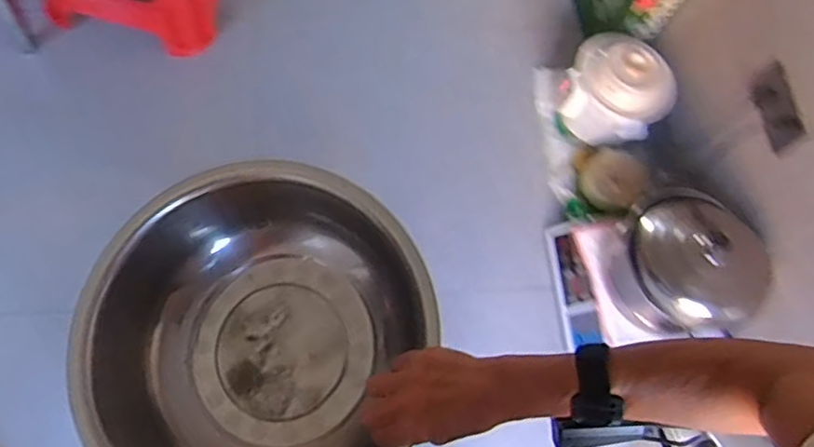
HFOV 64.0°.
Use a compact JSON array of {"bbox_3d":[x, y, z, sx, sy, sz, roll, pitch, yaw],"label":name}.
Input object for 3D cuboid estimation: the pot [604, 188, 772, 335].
[{"bbox_3d":[0.571,0.076,1.332,0.276,0.190,0.303,2,59,-3],"label":"pot"}]

